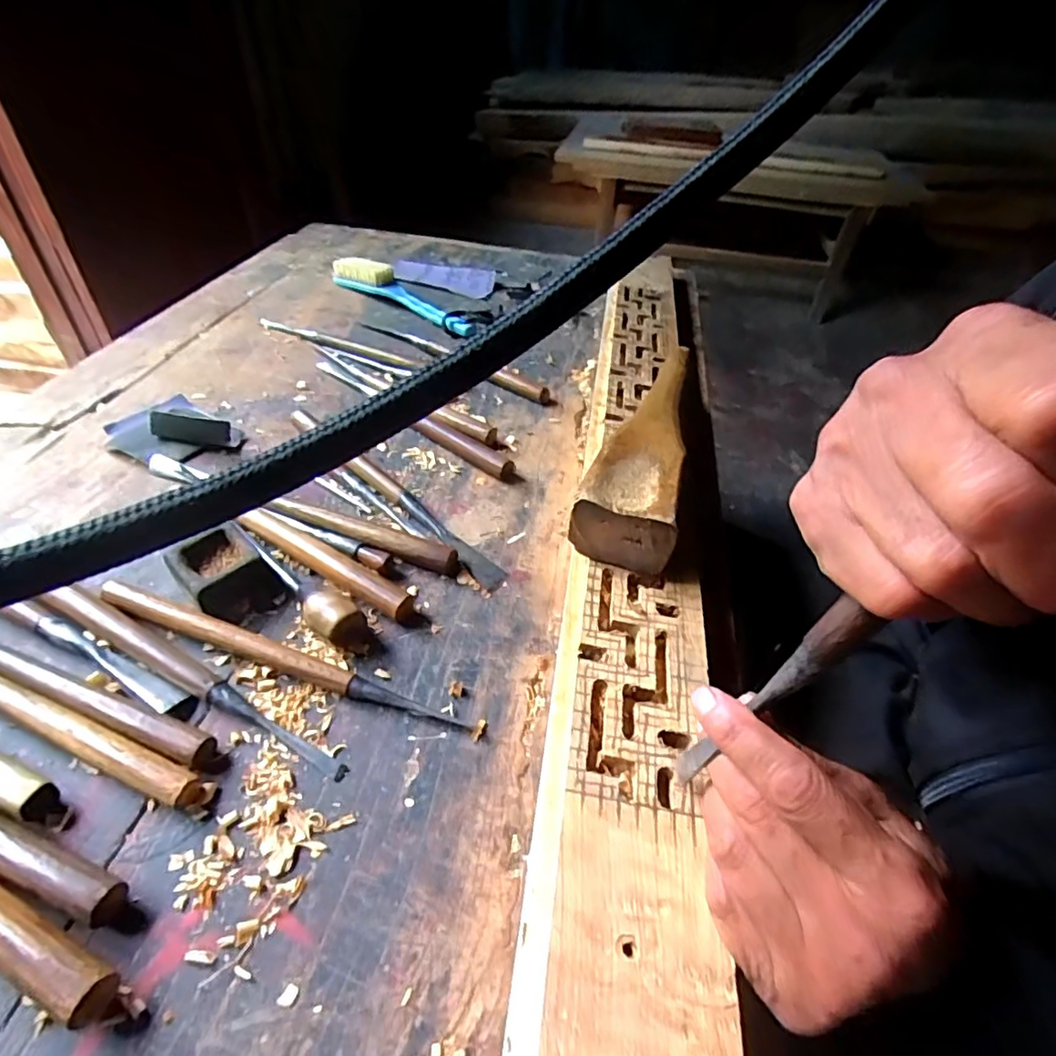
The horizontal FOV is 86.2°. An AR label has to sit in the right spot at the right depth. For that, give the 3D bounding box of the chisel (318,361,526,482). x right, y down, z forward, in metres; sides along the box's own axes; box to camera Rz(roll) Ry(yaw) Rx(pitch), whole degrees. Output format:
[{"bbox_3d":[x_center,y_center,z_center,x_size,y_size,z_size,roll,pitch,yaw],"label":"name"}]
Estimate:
[{"bbox_3d":[-0.109,-0.107,0.513,0.260,0.018,0.017,34,50,26],"label":"chisel"}]

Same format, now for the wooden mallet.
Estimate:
[{"bbox_3d":[0.093,-0.077,0.431,0.063,0.040,0.265,16,44,10],"label":"wooden mallet"}]

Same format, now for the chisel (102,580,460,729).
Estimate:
[{"bbox_3d":[-0.144,0.071,0.328,0.230,0.014,0.022,16,45,11],"label":"chisel"}]

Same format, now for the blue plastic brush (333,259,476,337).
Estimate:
[{"bbox_3d":[-0.153,-0.281,0.677,0.213,0.034,0.044,34,50,26],"label":"blue plastic brush"}]

